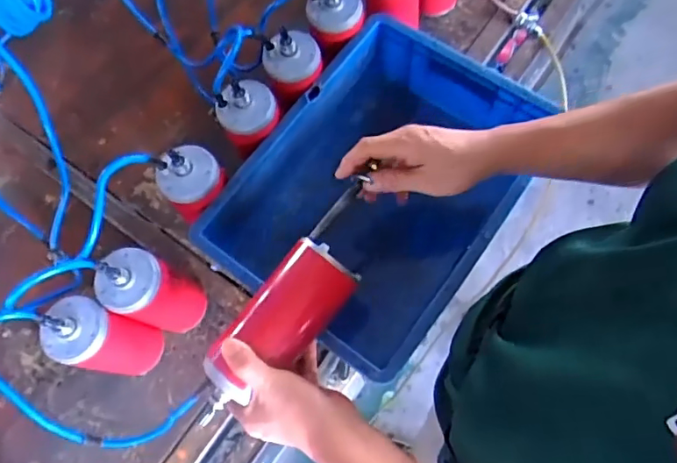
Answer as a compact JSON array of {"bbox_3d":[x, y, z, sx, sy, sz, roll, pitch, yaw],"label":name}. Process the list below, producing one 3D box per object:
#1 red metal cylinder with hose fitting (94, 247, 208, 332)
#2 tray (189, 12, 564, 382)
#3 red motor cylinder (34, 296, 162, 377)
[{"bbox_3d":[-0.228,0.073,0.669,0.088,0.173,0.084,0,74,1],"label":"red metal cylinder with hose fitting"},{"bbox_3d":[0.057,-0.039,0.732,0.295,0.194,0.395,34,78,16],"label":"tray"},{"bbox_3d":[-0.285,0.136,0.664,0.072,0.190,0.076,6,71,8],"label":"red motor cylinder"}]

